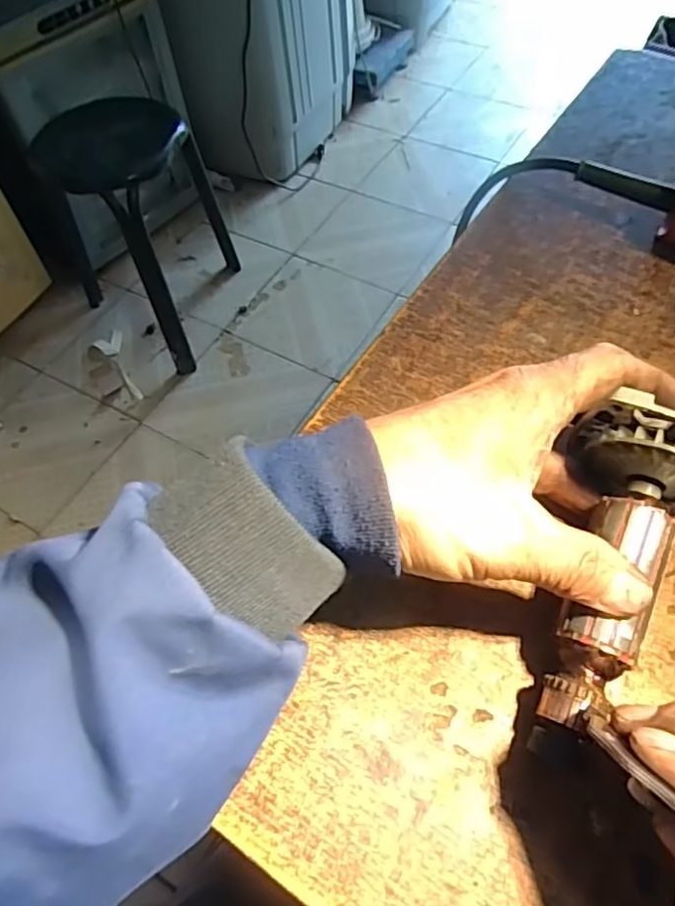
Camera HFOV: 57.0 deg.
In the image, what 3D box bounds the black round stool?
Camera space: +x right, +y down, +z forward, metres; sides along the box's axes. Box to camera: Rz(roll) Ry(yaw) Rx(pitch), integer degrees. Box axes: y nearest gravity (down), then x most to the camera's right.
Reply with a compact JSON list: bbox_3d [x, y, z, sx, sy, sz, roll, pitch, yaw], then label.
[{"bbox_3d":[-0.379,-0.452,1.252,0.316,0.456,0.363,-15,58,-7],"label":"black round stool"}]

